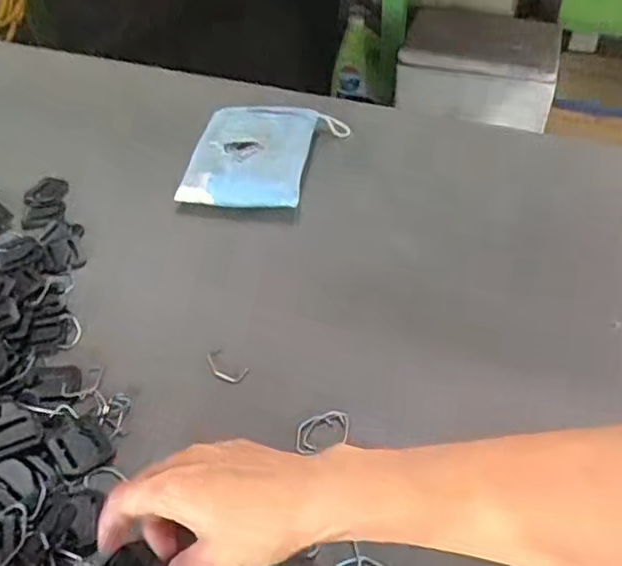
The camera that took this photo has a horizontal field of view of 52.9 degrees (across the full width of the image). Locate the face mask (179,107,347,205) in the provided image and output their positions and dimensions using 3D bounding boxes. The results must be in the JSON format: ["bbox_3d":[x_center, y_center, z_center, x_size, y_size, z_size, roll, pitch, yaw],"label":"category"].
[{"bbox_3d":[-0.046,-0.136,0.639,0.123,0.032,0.169,9,46,10],"label":"face mask"}]

